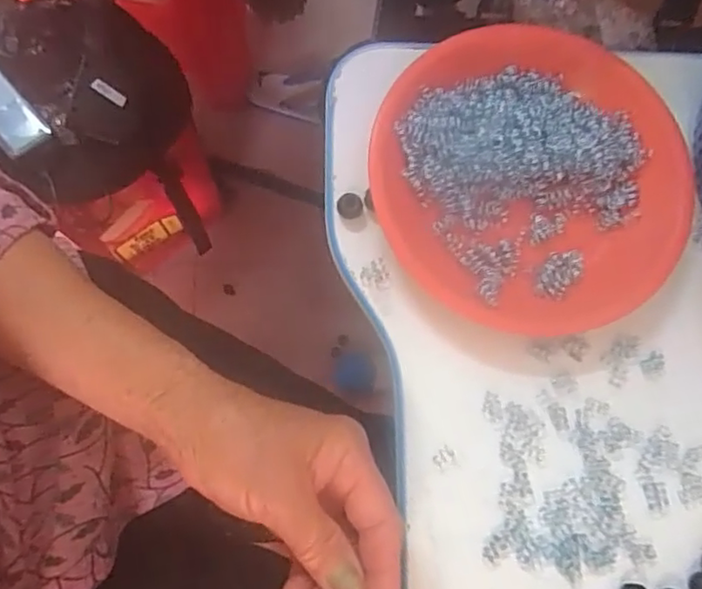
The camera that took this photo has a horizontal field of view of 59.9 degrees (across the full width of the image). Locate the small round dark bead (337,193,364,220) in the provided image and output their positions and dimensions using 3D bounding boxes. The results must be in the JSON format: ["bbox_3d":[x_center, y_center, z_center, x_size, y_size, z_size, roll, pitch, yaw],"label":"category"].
[{"bbox_3d":[0.000,-0.055,0.377,0.016,0.009,0.013,21,77,1],"label":"small round dark bead"}]

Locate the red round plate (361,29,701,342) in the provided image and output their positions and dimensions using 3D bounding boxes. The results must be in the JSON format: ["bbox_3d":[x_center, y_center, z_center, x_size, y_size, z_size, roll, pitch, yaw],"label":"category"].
[{"bbox_3d":[0.115,-0.072,0.381,0.197,0.050,0.185,0,73,1],"label":"red round plate"}]

